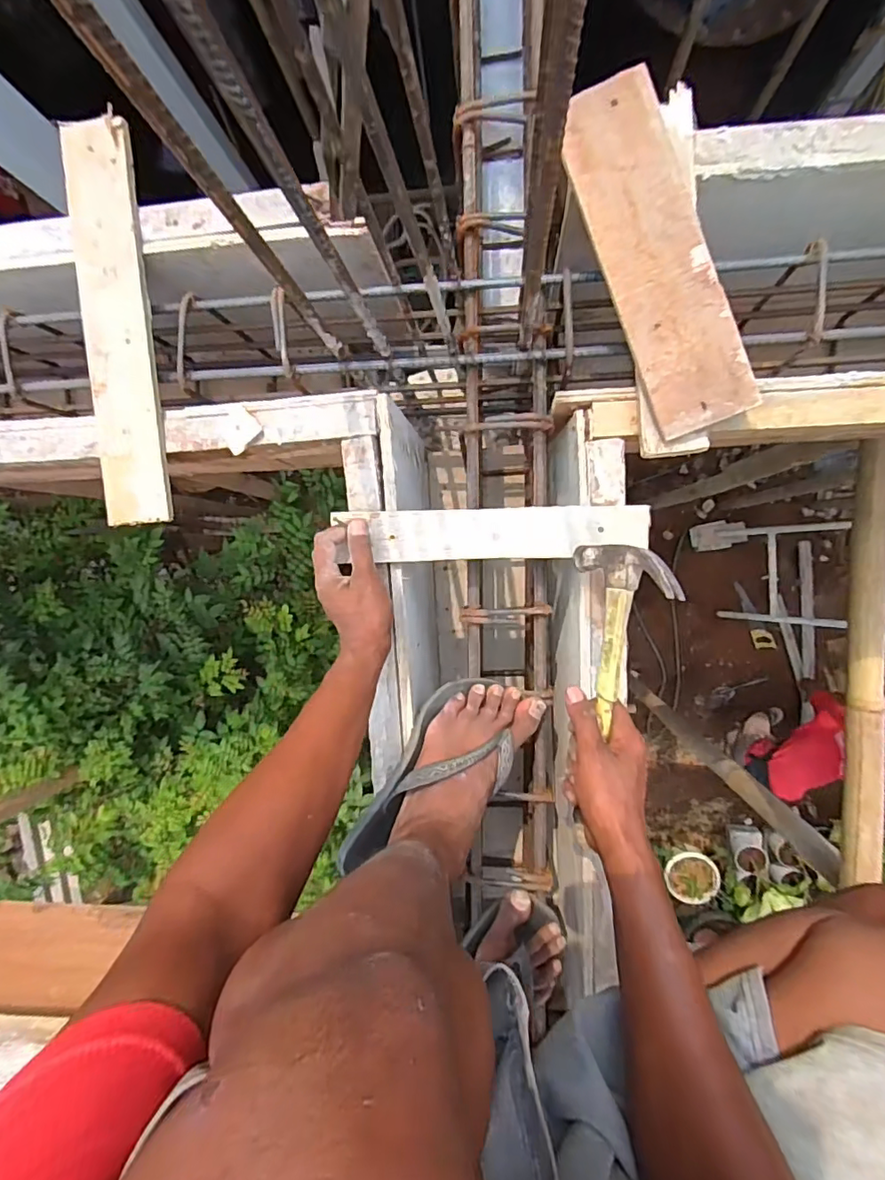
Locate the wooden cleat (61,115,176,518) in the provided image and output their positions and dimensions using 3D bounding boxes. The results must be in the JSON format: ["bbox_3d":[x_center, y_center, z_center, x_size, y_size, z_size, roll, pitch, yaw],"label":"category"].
[{"bbox_3d":[-0.374,-0.298,0.619,0.081,0.023,0.438,-4,94,7],"label":"wooden cleat"}]

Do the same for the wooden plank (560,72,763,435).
[{"bbox_3d":[0.207,-0.323,0.523,0.095,0.014,0.332,-20,92,7],"label":"wooden plank"}]

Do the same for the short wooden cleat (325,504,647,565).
[{"bbox_3d":[0.054,-0.060,0.574,0.320,0.025,0.056,-1,94,4],"label":"short wooden cleat"}]

